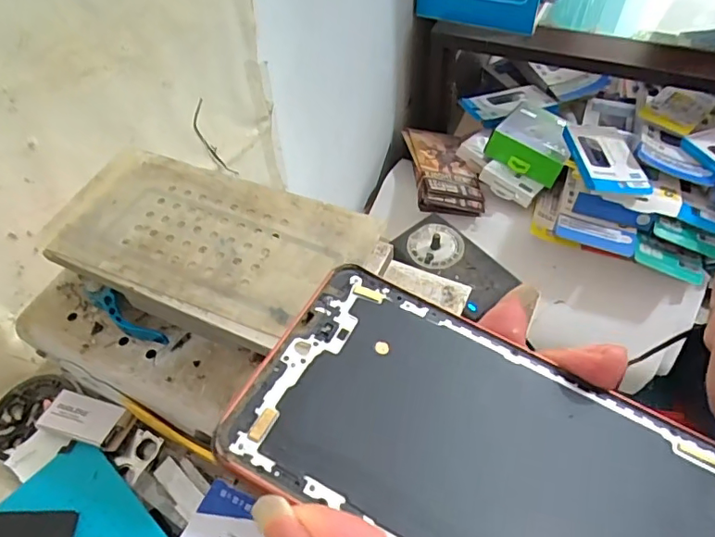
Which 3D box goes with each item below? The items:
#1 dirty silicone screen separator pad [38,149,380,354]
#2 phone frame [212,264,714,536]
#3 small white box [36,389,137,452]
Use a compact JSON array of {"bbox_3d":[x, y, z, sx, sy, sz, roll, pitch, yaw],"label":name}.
[{"bbox_3d":[-0.077,-0.016,0.265,0.161,0.007,0.085,18,55,17],"label":"dirty silicone screen separator pad"},{"bbox_3d":[0.050,0.056,0.137,0.159,0.004,0.074,25,47,9],"label":"phone frame"},{"bbox_3d":[-0.170,0.096,0.327,0.052,0.011,0.027,12,53,13],"label":"small white box"}]

